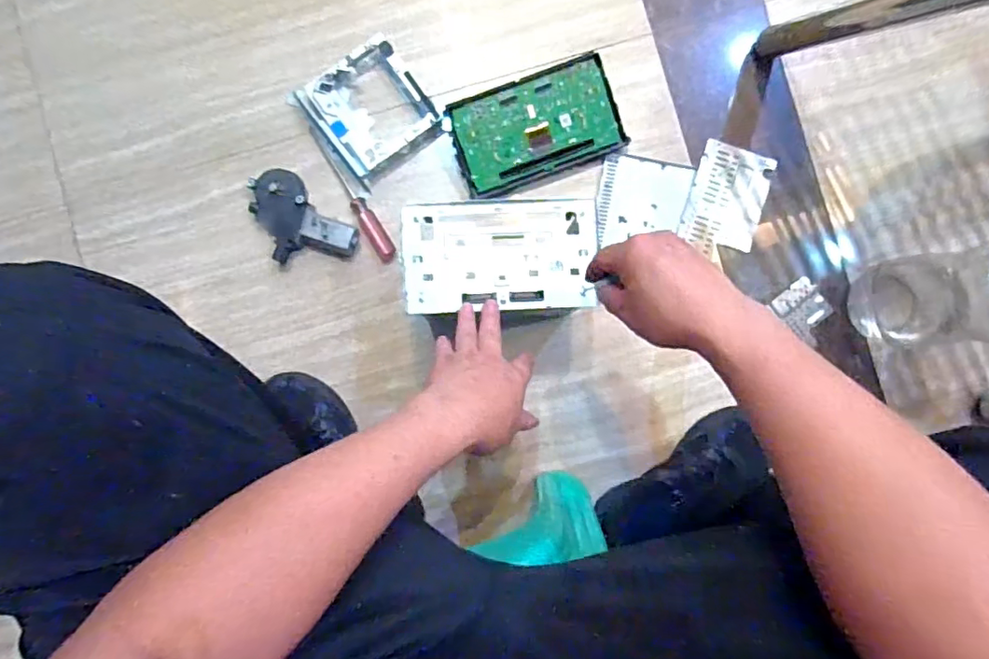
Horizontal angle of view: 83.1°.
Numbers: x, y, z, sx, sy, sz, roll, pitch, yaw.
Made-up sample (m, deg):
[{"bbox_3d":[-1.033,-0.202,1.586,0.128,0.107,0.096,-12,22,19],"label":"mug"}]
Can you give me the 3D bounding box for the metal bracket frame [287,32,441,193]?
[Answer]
[{"bbox_3d":[-0.164,-0.288,0.729,0.141,0.034,0.149,-41,86,-2],"label":"metal bracket frame"}]

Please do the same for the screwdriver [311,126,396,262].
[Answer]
[{"bbox_3d":[-0.189,-0.178,0.735,0.025,0.019,0.200,-32,86,-1],"label":"screwdriver"}]

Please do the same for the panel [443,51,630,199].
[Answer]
[{"bbox_3d":[0.053,-0.260,0.724,0.214,0.049,0.120,-20,86,0],"label":"panel"}]

